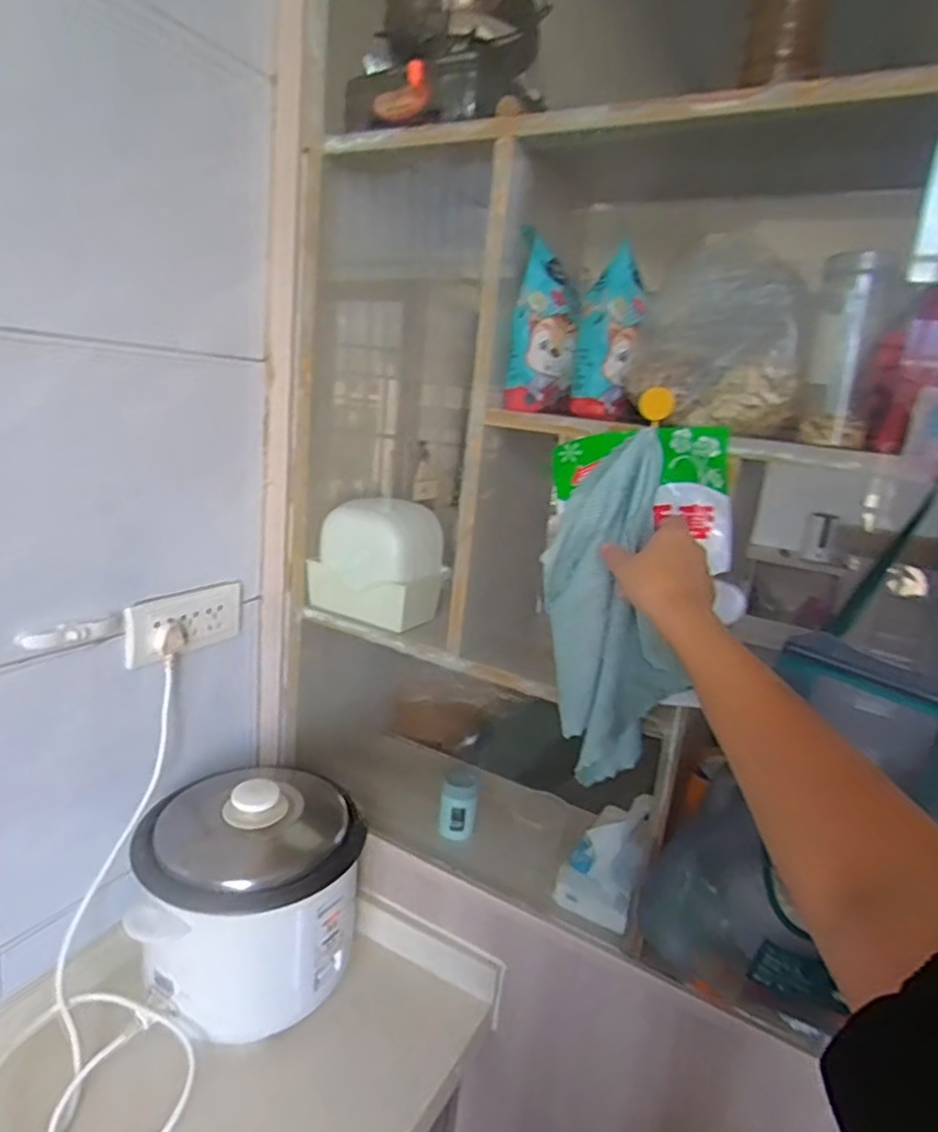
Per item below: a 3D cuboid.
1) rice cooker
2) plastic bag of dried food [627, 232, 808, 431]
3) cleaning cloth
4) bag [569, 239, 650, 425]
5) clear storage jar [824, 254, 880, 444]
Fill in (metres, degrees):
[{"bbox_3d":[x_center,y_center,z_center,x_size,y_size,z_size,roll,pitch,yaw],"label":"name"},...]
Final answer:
[{"bbox_3d":[-0.244,0.356,0.766,0.247,0.214,0.205,1,15,-22],"label":"rice cooker"},{"bbox_3d":[0.230,-0.210,0.613,0.145,0.155,0.127,11,15,18],"label":"plastic bag of dried food"},{"bbox_3d":[0.130,0.047,0.620,0.118,0.321,0.036,2,8,15],"label":"cleaning cloth"},{"bbox_3d":[0.133,-0.213,0.632,0.072,0.146,0.028,13,15,24],"label":"bag"},{"bbox_3d":[0.311,-0.177,0.551,0.055,0.138,0.058,14,16,26],"label":"clear storage jar"}]

